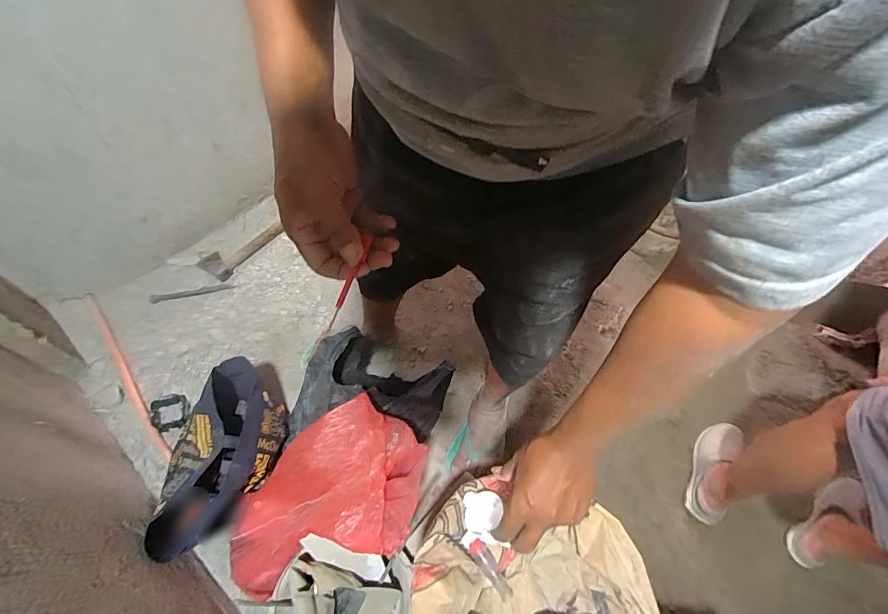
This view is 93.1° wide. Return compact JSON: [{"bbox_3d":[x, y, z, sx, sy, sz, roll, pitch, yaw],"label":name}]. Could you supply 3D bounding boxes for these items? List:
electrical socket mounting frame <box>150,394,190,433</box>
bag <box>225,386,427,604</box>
[{"bbox_3d":[-0.656,0.251,1.006,0.083,0.021,0.088,-16,62,-14],"label":"electrical socket mounting frame"},{"bbox_3d":[-0.209,0.345,0.711,0.367,0.267,0.255,-38,69,-23],"label":"bag"}]

